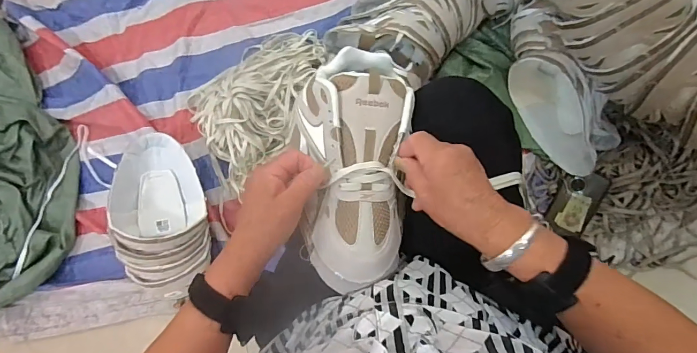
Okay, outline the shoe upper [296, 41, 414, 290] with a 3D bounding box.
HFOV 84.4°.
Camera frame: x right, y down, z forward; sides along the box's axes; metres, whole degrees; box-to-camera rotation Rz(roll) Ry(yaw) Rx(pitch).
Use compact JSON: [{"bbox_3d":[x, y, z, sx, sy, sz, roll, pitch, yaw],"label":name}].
[{"bbox_3d":[0.004,-0.011,0.416,0.124,0.066,0.254,1,87,5],"label":"shoe upper"}]

